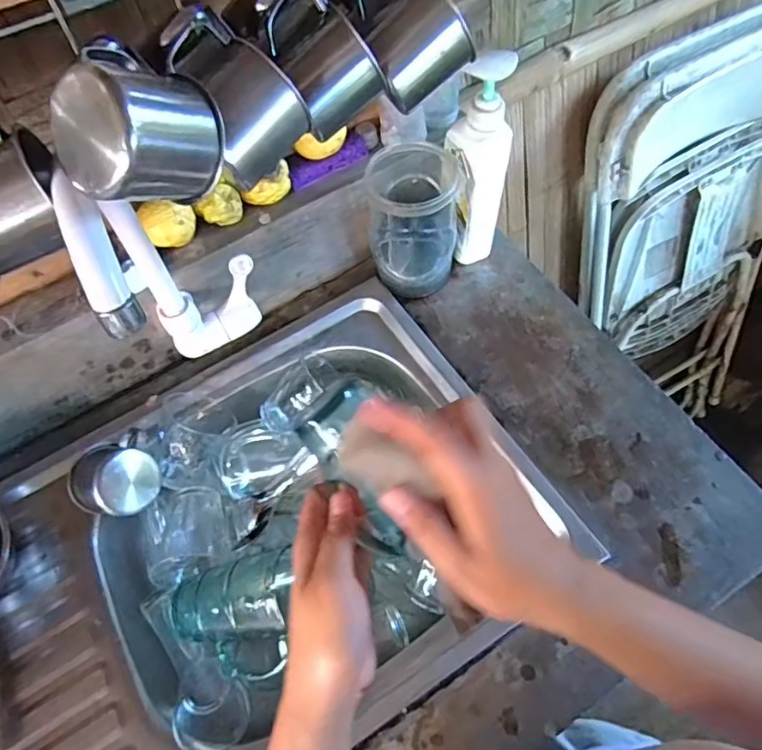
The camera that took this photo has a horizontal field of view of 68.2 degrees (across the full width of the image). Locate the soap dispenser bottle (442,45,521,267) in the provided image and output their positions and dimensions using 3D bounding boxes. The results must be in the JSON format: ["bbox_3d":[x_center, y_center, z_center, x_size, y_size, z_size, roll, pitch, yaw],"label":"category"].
[{"bbox_3d":[0.100,-0.216,0.604,0.066,0.234,0.046,3,61,5],"label":"soap dispenser bottle"}]

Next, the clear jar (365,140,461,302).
[{"bbox_3d":[0.039,-0.177,0.636,0.095,0.140,0.104,-1,61,3],"label":"clear jar"}]

